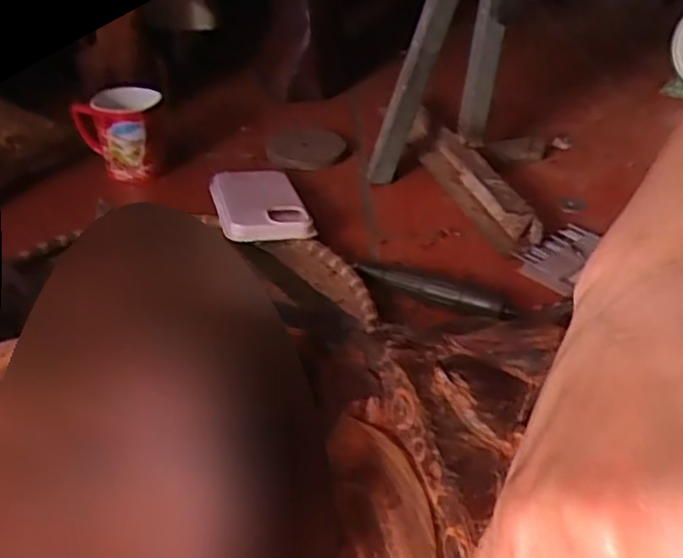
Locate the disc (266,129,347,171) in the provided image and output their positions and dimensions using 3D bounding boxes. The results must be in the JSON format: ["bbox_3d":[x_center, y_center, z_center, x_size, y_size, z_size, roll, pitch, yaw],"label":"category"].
[{"bbox_3d":[-0.045,-0.167,0.855,0.096,0.015,0.115,-3,36,-1],"label":"disc"}]

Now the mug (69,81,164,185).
[{"bbox_3d":[-0.258,-0.173,0.800,0.093,0.096,0.100,-17,38,-19],"label":"mug"}]

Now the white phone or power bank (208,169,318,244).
[{"bbox_3d":[-0.089,-0.084,0.724,0.088,0.017,0.173,-5,30,-15],"label":"white phone or power bank"}]

